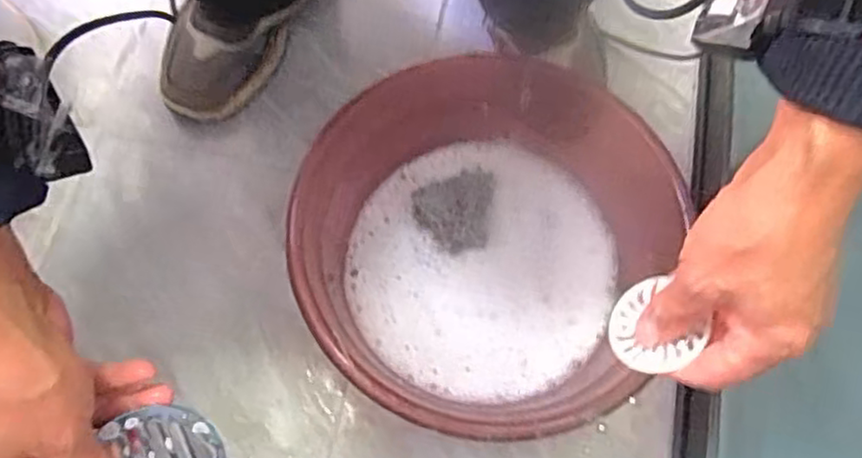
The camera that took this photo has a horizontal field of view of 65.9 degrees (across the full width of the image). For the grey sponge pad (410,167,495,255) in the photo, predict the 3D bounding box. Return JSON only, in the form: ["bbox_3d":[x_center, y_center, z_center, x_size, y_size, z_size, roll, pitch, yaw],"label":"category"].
[{"bbox_3d":[0.023,-0.016,0.602,0.076,0.039,0.071,-8,70,-5],"label":"grey sponge pad"}]

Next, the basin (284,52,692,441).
[{"bbox_3d":[0.033,0.017,0.567,0.278,0.112,0.313,-18,71,-8],"label":"basin"}]

